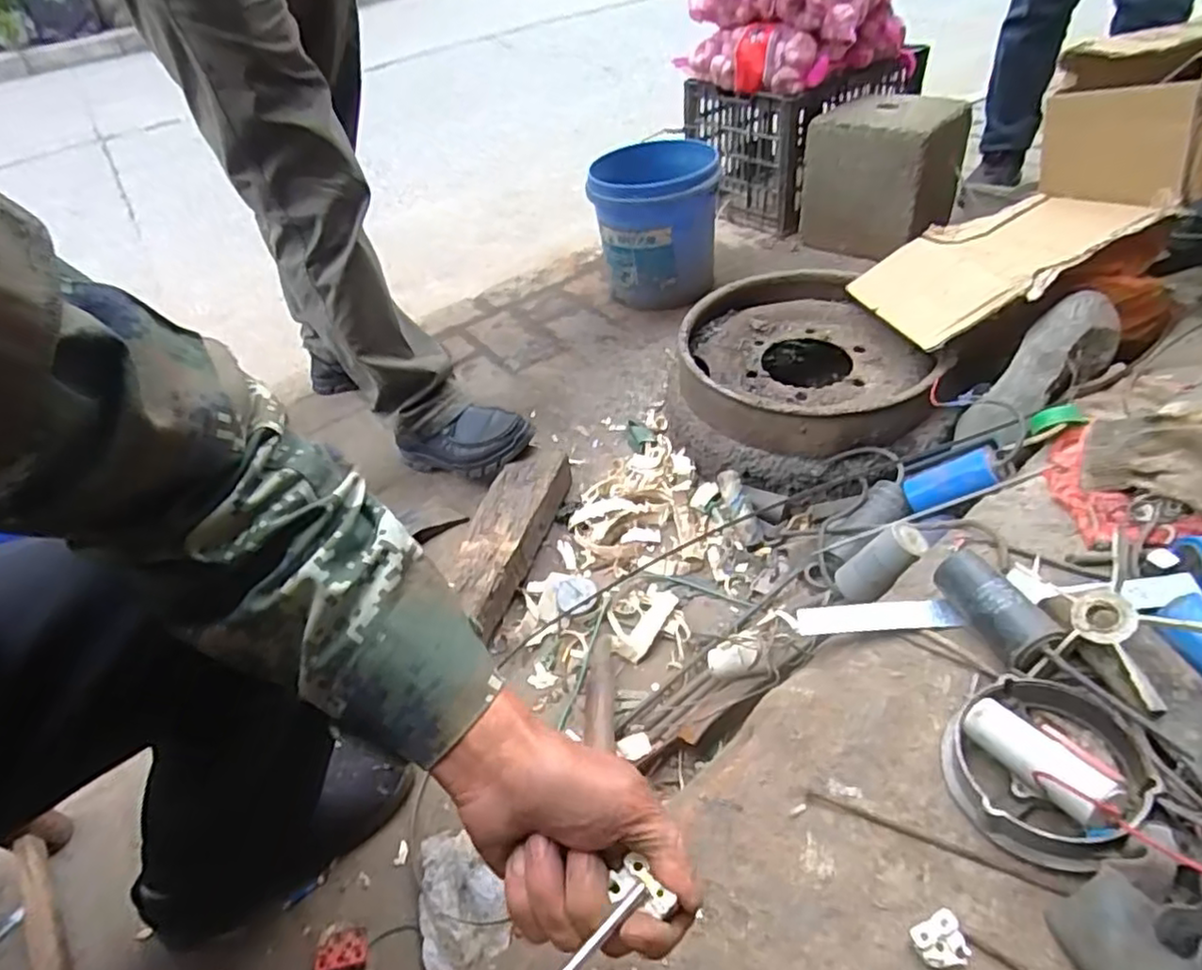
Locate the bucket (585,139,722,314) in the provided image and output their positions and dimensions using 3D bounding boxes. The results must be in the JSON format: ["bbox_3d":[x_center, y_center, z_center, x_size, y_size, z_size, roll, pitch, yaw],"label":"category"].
[{"bbox_3d":[0.117,-0.557,1.447,0.254,0.280,0.286,0,43,6],"label":"bucket"}]

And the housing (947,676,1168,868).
[{"bbox_3d":[0.324,0.204,0.490,0.119,0.073,0.117,-3,43,3],"label":"housing"}]

